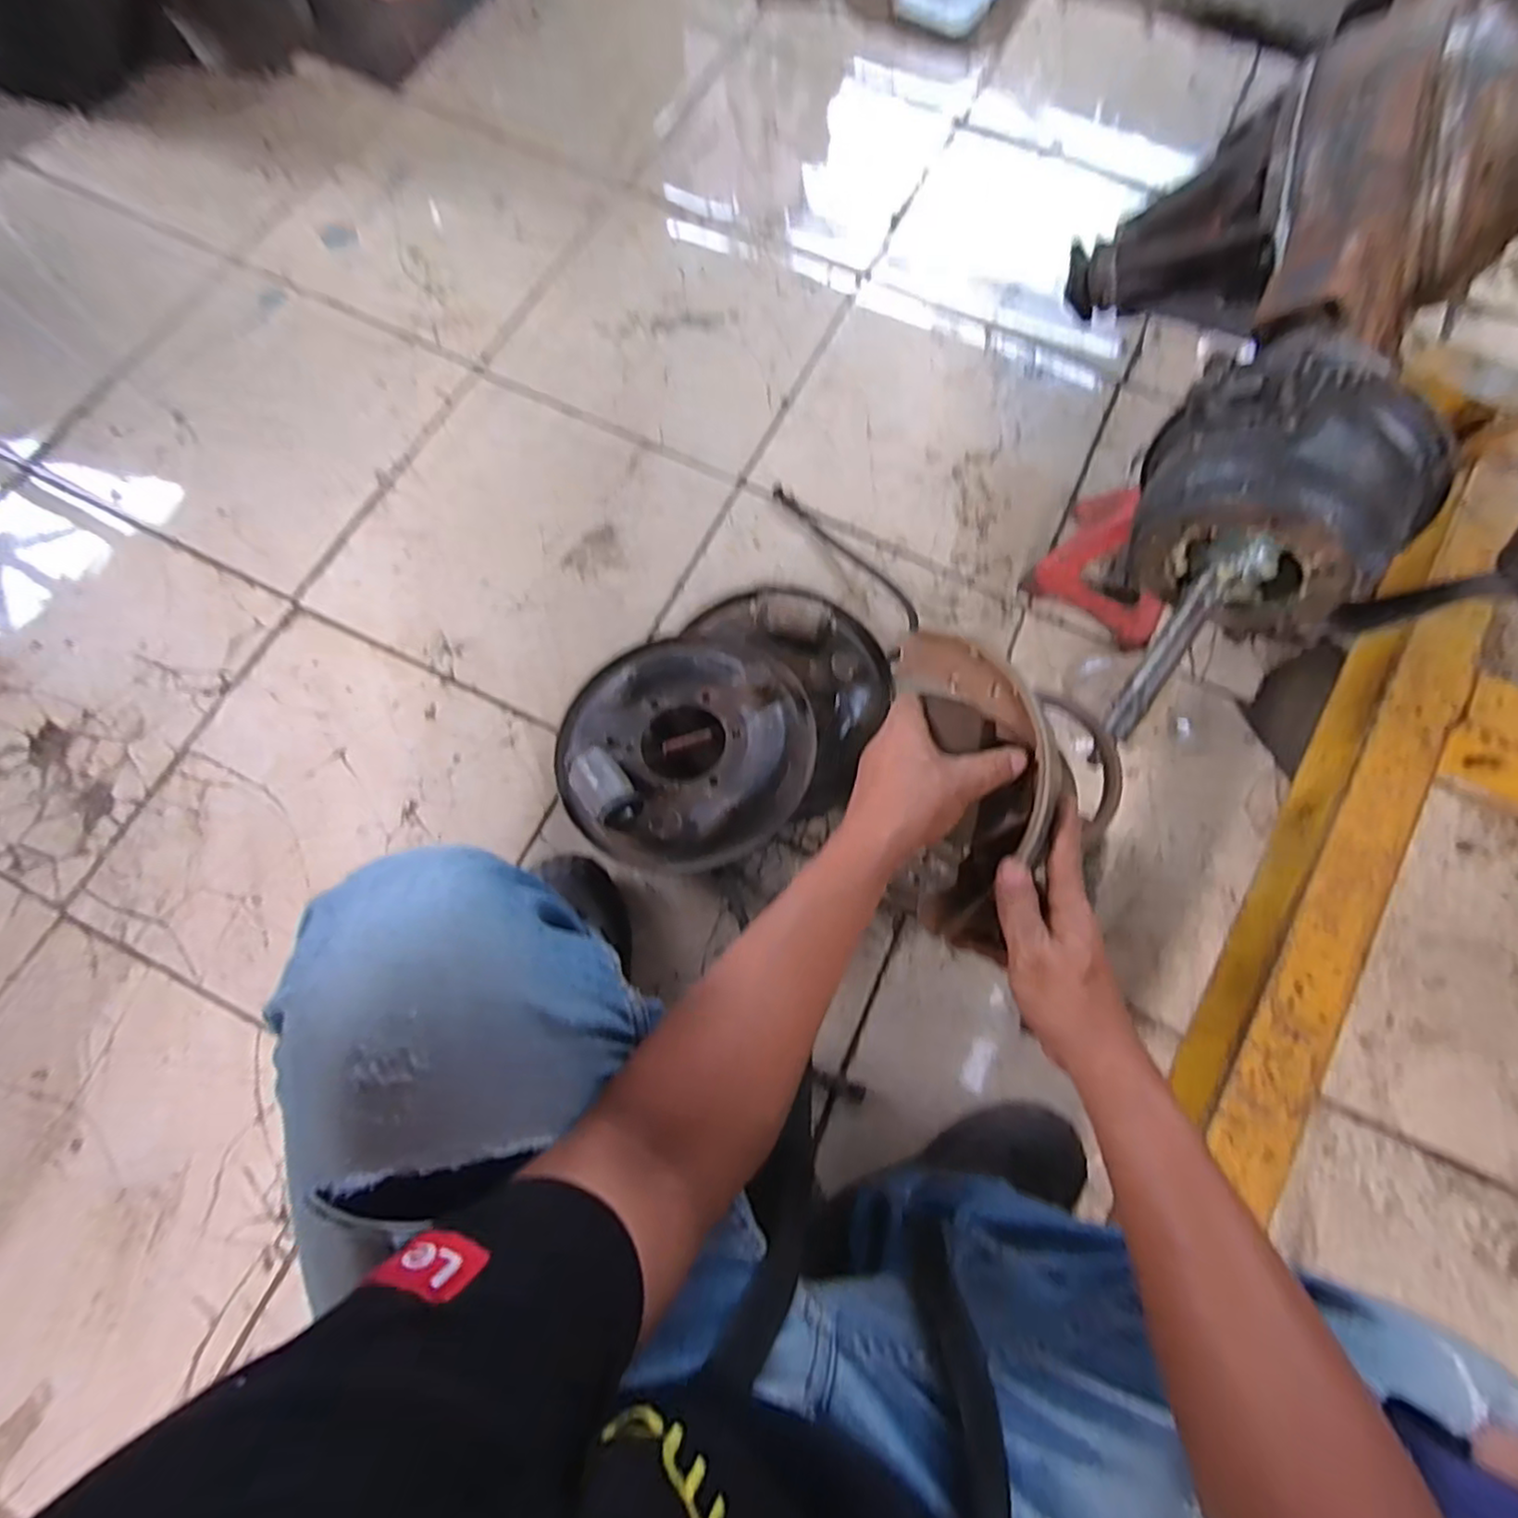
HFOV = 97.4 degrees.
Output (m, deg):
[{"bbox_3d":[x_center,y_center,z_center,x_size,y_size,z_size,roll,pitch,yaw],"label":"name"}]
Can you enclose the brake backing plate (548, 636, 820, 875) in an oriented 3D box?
[{"bbox_3d":[-0.078,-0.017,0.710,0.261,0.070,0.268,1,74,-2],"label":"brake backing plate"}]

